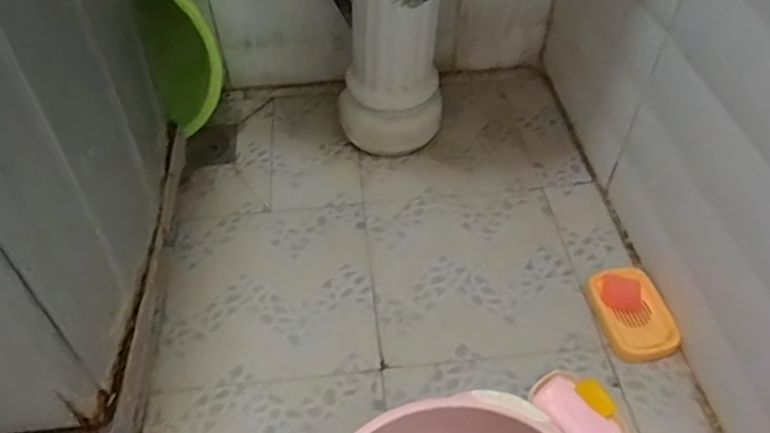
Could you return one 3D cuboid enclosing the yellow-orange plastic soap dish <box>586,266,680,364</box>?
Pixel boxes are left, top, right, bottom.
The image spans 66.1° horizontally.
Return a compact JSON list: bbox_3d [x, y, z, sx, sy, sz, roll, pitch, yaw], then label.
[{"bbox_3d":[0.333,0.131,0.803,0.087,0.031,0.135,-5,48,-4],"label":"yellow-orange plastic soap dish"}]

